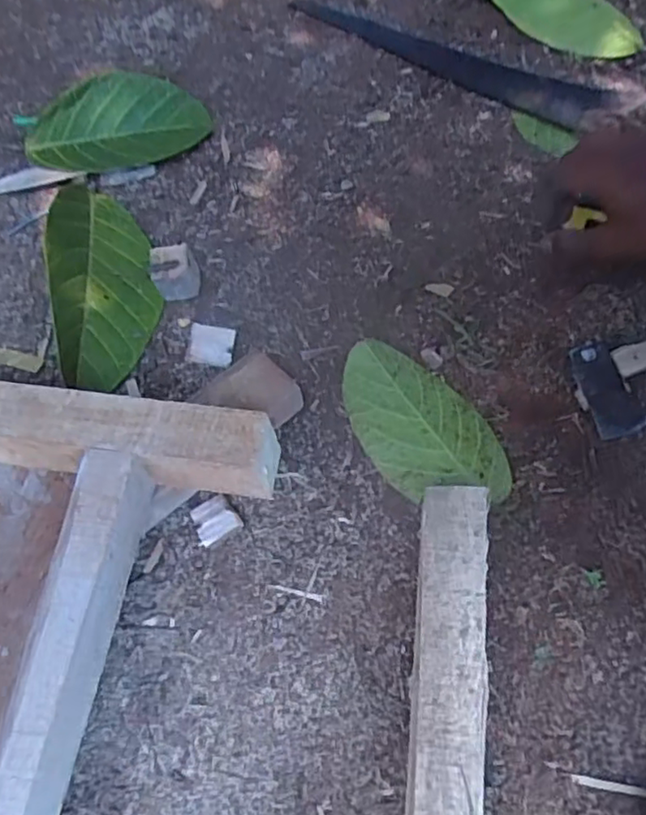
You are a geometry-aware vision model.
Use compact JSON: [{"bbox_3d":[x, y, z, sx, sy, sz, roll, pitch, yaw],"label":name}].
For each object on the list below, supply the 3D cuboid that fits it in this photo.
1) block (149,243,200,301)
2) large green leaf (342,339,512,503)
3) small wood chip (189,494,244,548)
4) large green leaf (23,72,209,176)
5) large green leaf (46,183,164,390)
[{"bbox_3d":[-0.126,-0.114,0.554,0.039,0.038,0.032,-16,63,-7],"label":"block"},{"bbox_3d":[0.073,0.013,0.495,0.088,0.017,0.154,-32,66,-15],"label":"large green leaf"},{"bbox_3d":[-0.077,0.081,0.465,0.031,0.013,0.031,-26,65,-12],"label":"small wood chip"},{"bbox_3d":[-0.205,-0.280,0.641,0.174,0.041,0.094,-12,63,-5],"label":"large green leaf"},{"bbox_3d":[-0.179,-0.110,0.536,0.074,0.073,0.184,-3,62,0],"label":"large green leaf"}]

